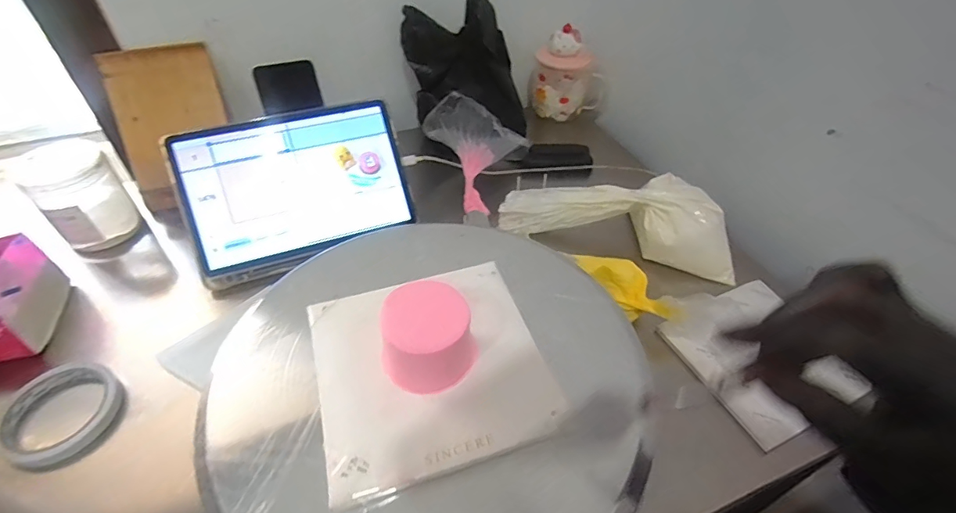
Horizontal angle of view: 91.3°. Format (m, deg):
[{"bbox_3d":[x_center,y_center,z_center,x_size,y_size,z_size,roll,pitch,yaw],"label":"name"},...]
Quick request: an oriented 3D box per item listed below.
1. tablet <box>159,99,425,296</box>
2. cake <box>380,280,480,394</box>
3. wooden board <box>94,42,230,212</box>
[{"bbox_3d":[-0.216,-0.088,0.564,0.253,0.014,0.172,-20,95,-17],"label":"tablet"},{"bbox_3d":[-0.034,0.052,0.297,0.064,0.041,0.069,1,52,-2],"label":"cake"},{"bbox_3d":[-0.402,-0.173,0.621,0.126,0.197,0.017,-15,12,-16],"label":"wooden board"}]

